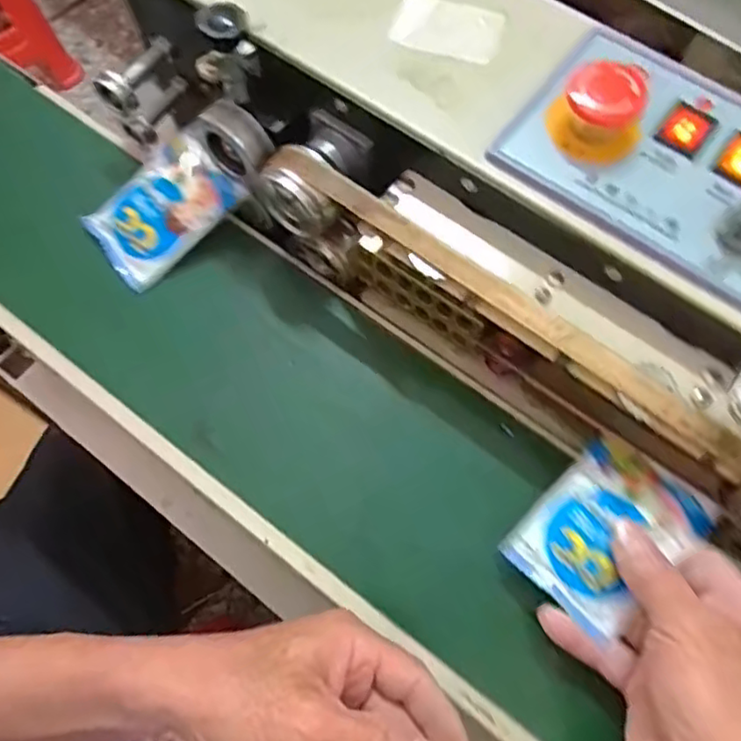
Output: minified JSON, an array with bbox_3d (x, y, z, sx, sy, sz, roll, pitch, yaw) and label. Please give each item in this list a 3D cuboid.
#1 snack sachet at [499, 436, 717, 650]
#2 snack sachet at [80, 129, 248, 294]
[{"bbox_3d":[0.125,0.086,0.349,0.090,0.013,0.070,-43,76,-15],"label":"snack sachet"},{"bbox_3d":[-0.136,-0.105,0.432,0.095,0.008,0.066,-43,79,4],"label":"snack sachet"}]

